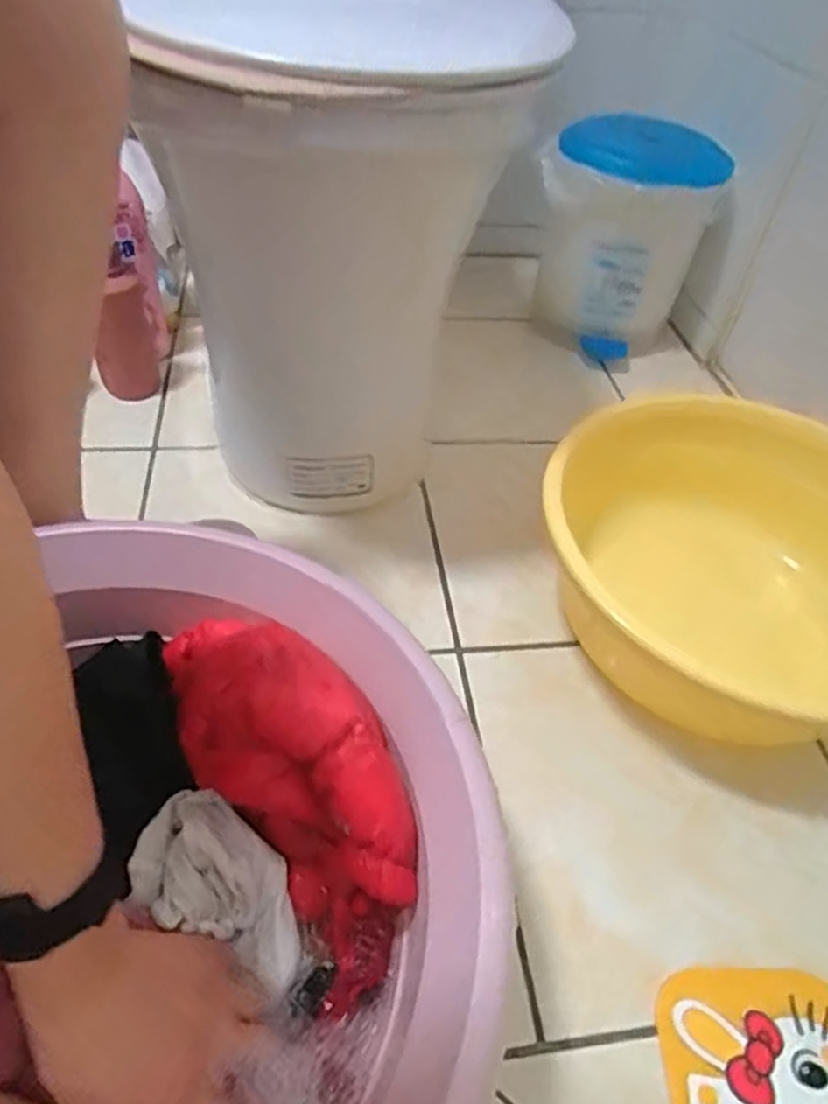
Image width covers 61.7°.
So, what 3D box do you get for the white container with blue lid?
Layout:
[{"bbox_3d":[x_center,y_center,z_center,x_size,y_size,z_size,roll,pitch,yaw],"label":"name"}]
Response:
[{"bbox_3d":[0.303,-0.470,1.011,0.213,0.275,0.262,19,49,11],"label":"white container with blue lid"}]

